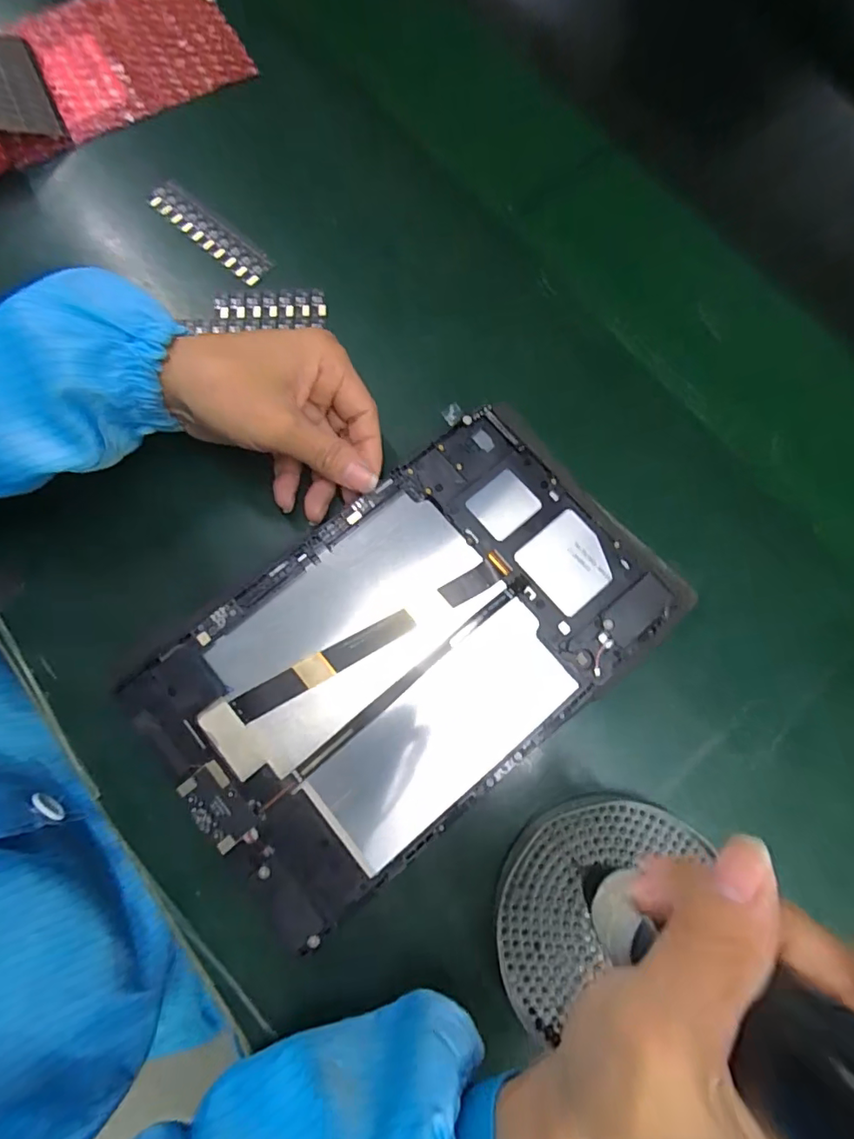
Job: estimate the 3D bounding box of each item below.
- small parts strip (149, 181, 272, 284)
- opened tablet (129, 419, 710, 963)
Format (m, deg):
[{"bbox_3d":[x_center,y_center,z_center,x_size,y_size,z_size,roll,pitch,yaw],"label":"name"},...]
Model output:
[{"bbox_3d":[-0.141,-0.219,0.352,0.096,0.006,0.023,43,79,11],"label":"small parts strip"},{"bbox_3d":[-0.005,0.035,0.268,0.246,0.013,0.147,-38,77,-10],"label":"opened tablet"}]

